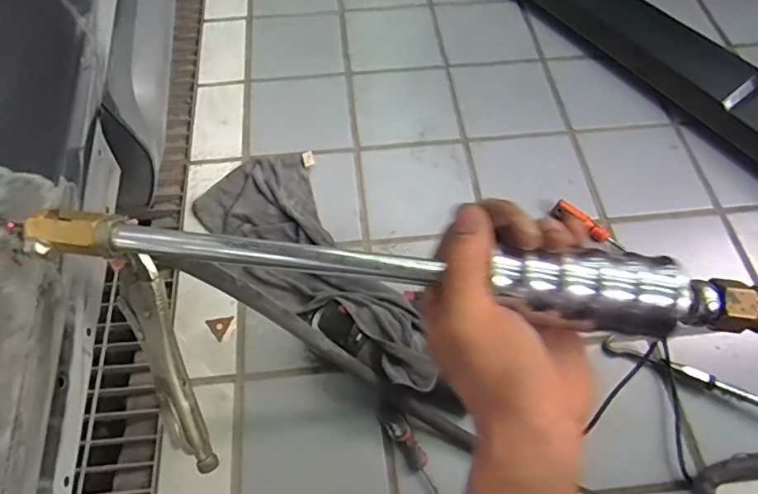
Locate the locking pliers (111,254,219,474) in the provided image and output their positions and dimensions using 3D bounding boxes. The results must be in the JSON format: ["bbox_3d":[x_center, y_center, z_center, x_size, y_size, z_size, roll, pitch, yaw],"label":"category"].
[{"bbox_3d":[-0.180,0.106,0.426,0.049,0.037,0.193,-14,104,-5],"label":"locking pliers"}]

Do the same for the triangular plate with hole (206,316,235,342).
[{"bbox_3d":[-0.251,0.124,0.804,0.040,0.011,0.042,-37,68,-16],"label":"triangular plate with hole"}]

